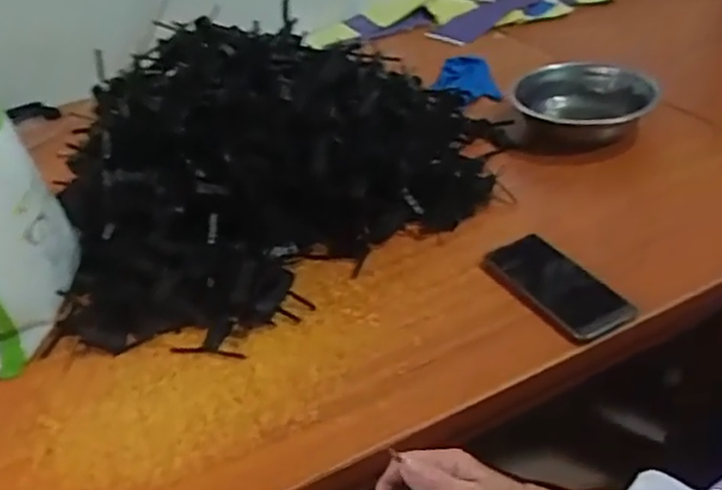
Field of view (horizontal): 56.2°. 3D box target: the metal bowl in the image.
[{"bbox_3d":[0.316,-0.192,0.993,0.225,0.080,0.183,-3,36,7],"label":"metal bowl"}]

